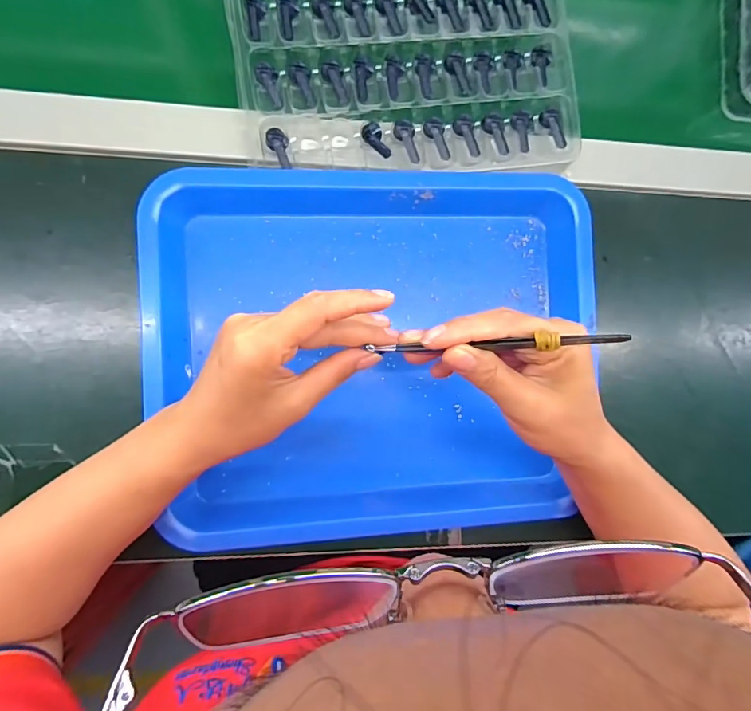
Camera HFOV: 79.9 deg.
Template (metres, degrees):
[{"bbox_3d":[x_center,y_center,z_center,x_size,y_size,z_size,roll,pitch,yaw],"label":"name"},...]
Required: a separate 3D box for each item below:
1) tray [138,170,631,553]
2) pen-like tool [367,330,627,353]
[{"bbox_3d":[0.007,0.001,0.338,0.325,0.038,0.276,-5,89,-7],"label":"tray"},{"bbox_3d":[0.063,-0.006,0.239,0.129,0.008,0.006,-2,94,21],"label":"pen-like tool"}]

